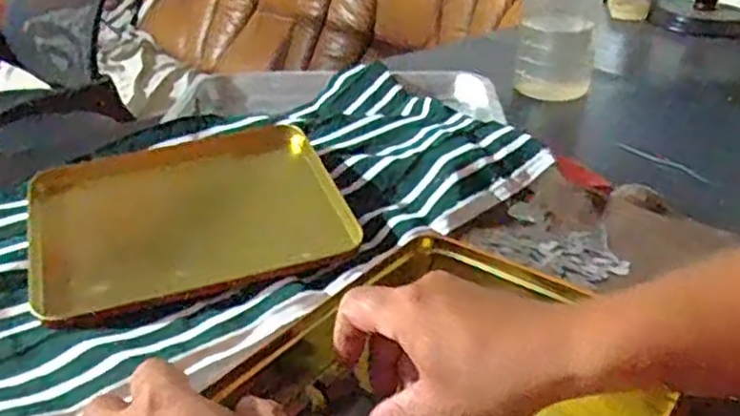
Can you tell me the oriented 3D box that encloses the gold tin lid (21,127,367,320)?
[{"bbox_3d":[-0.152,-0.002,0.595,0.241,0.032,0.201,-10,31,-18],"label":"gold tin lid"}]

